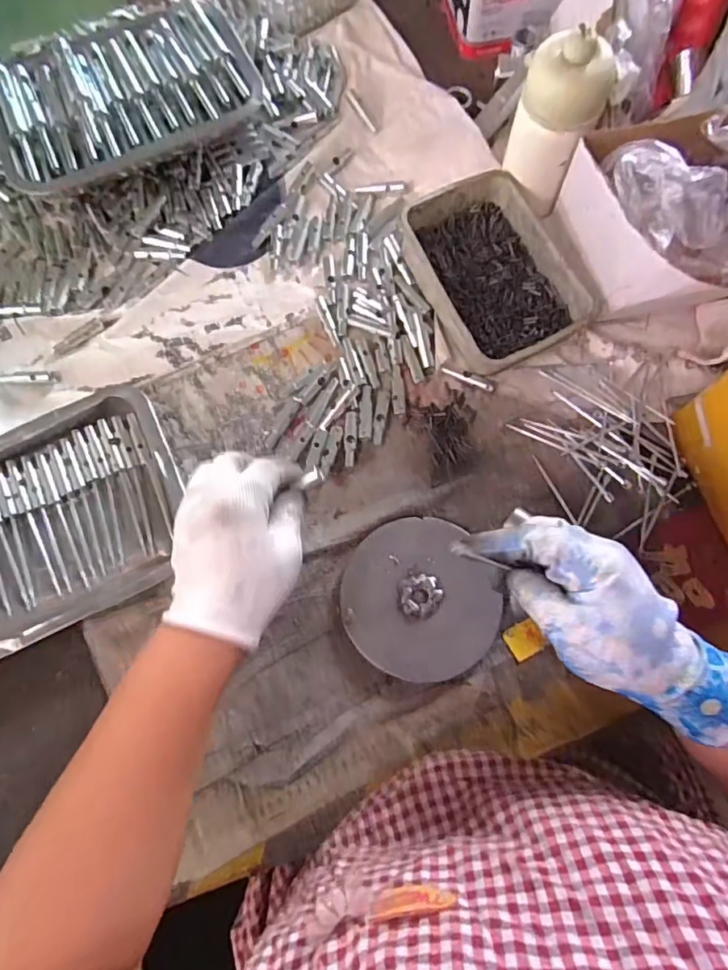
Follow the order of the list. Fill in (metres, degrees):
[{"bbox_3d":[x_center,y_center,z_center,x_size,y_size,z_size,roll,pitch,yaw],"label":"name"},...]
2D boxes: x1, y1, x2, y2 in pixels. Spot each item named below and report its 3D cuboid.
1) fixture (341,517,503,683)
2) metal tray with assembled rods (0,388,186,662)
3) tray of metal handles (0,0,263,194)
[{"bbox_3d":[0.045,0.092,0.425,0.116,0.013,0.121,0,76,1],"label":"fixture"},{"bbox_3d":[-0.276,0.037,0.439,0.250,0.032,0.179,-24,77,-5],"label":"metal tray with assembled rods"},{"bbox_3d":[-0.243,-0.393,0.540,0.256,0.047,0.161,-23,76,-5],"label":"tray of metal handles"}]

